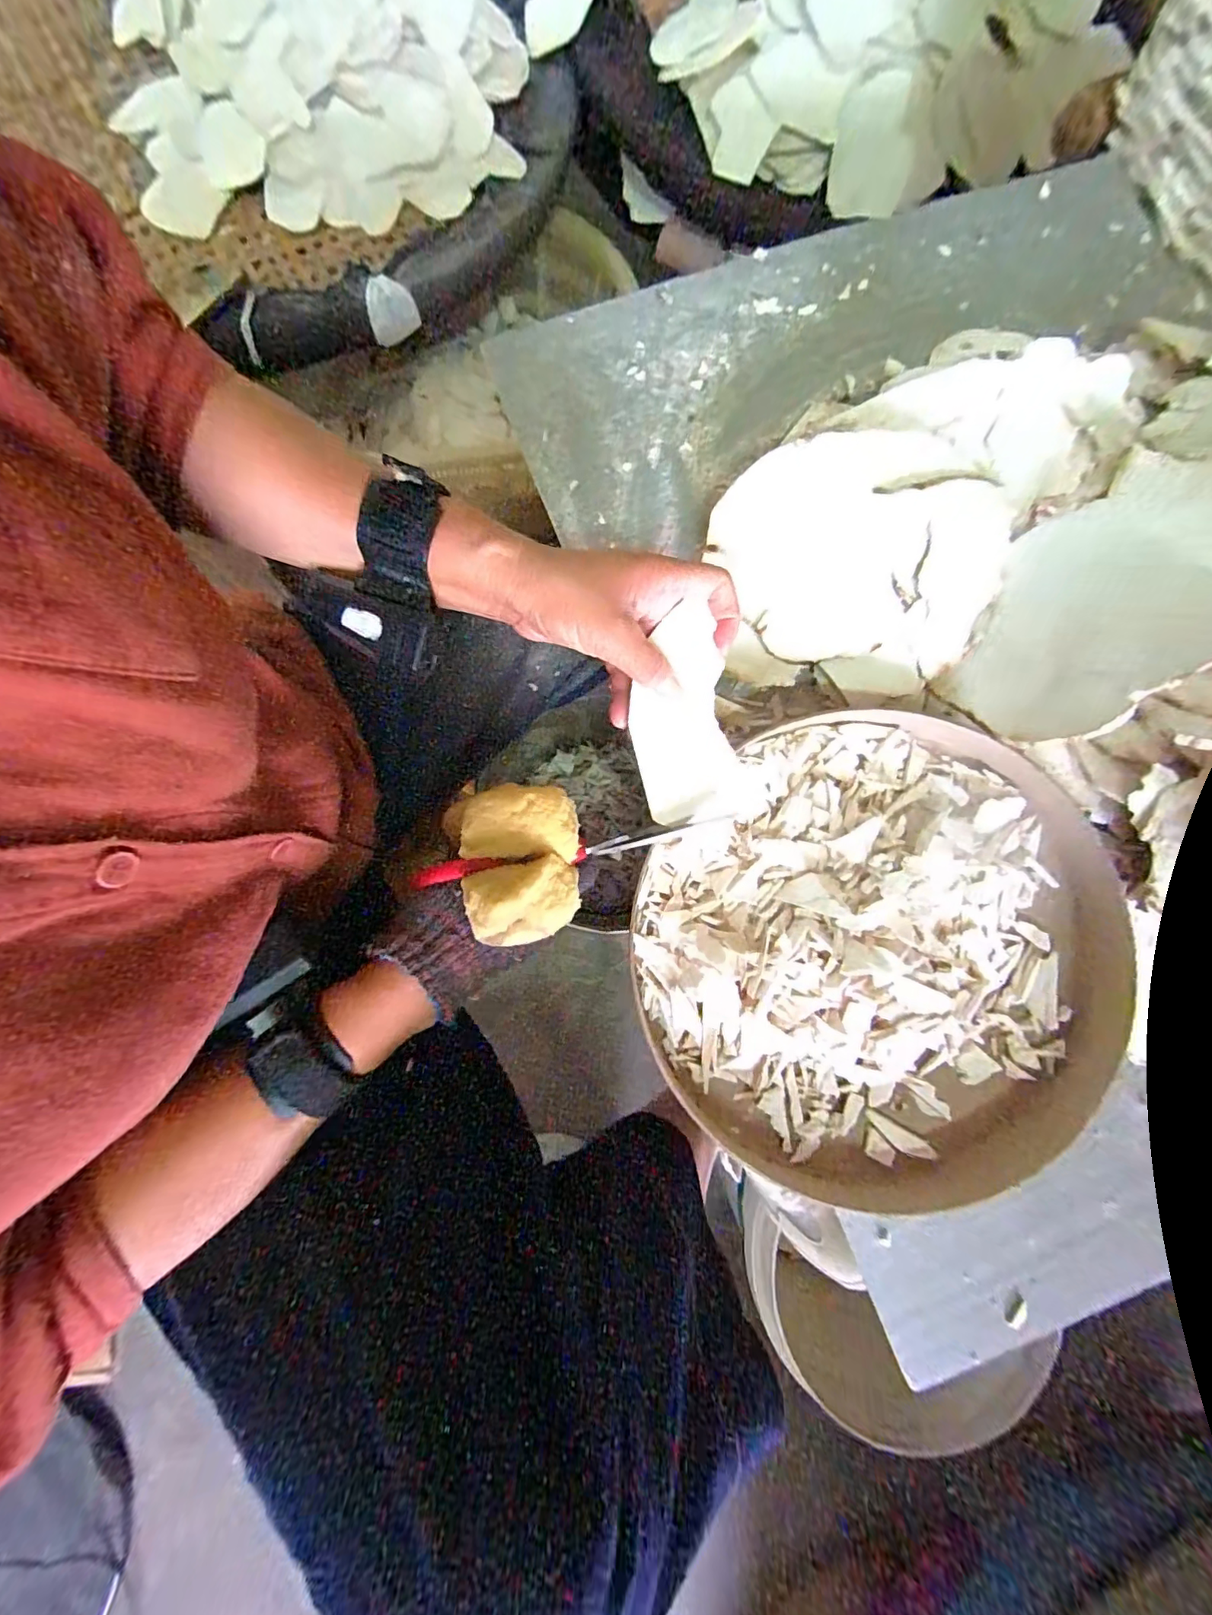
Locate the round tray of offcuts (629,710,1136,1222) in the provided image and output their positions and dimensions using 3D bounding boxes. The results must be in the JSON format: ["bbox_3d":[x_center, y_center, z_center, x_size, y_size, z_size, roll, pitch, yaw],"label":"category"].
[{"bbox_3d":[0.174,0.096,0.349,0.282,0.068,0.296,0,79,-1],"label":"round tray of offcuts"}]

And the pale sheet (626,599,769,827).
[{"bbox_3d":[0.046,-0.048,0.315,0.066,0.010,0.121,-20,96,3],"label":"pale sheet"}]

